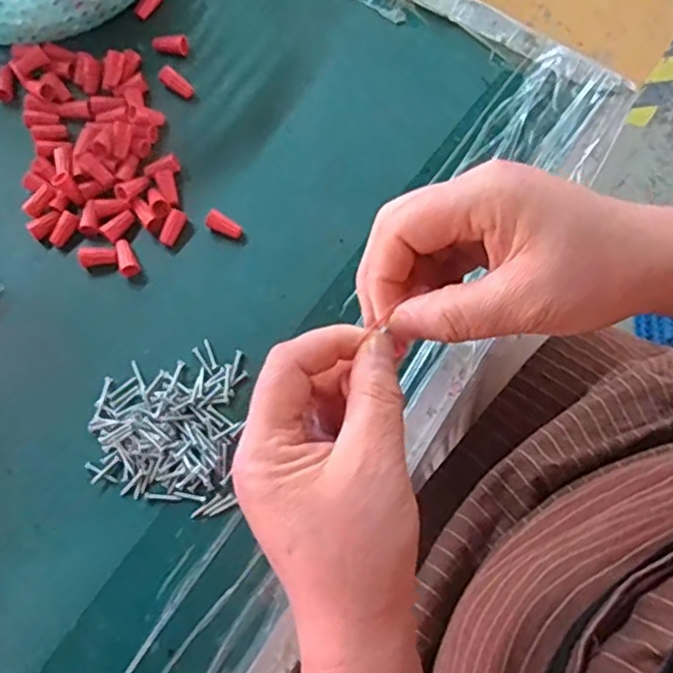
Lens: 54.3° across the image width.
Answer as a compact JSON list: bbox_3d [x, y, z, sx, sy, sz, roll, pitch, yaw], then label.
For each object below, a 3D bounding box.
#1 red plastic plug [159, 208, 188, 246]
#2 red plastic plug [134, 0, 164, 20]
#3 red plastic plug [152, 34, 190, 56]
[{"bbox_3d":[-0.104,-0.070,0.417,0.011,0.007,0.023,25,79,7],"label":"red plastic plug"},{"bbox_3d":[-0.131,-0.233,0.459,0.024,0.011,0.008,-45,80,9],"label":"red plastic plug"},{"bbox_3d":[-0.115,-0.201,0.451,0.026,0.011,0.012,10,77,2],"label":"red plastic plug"}]

